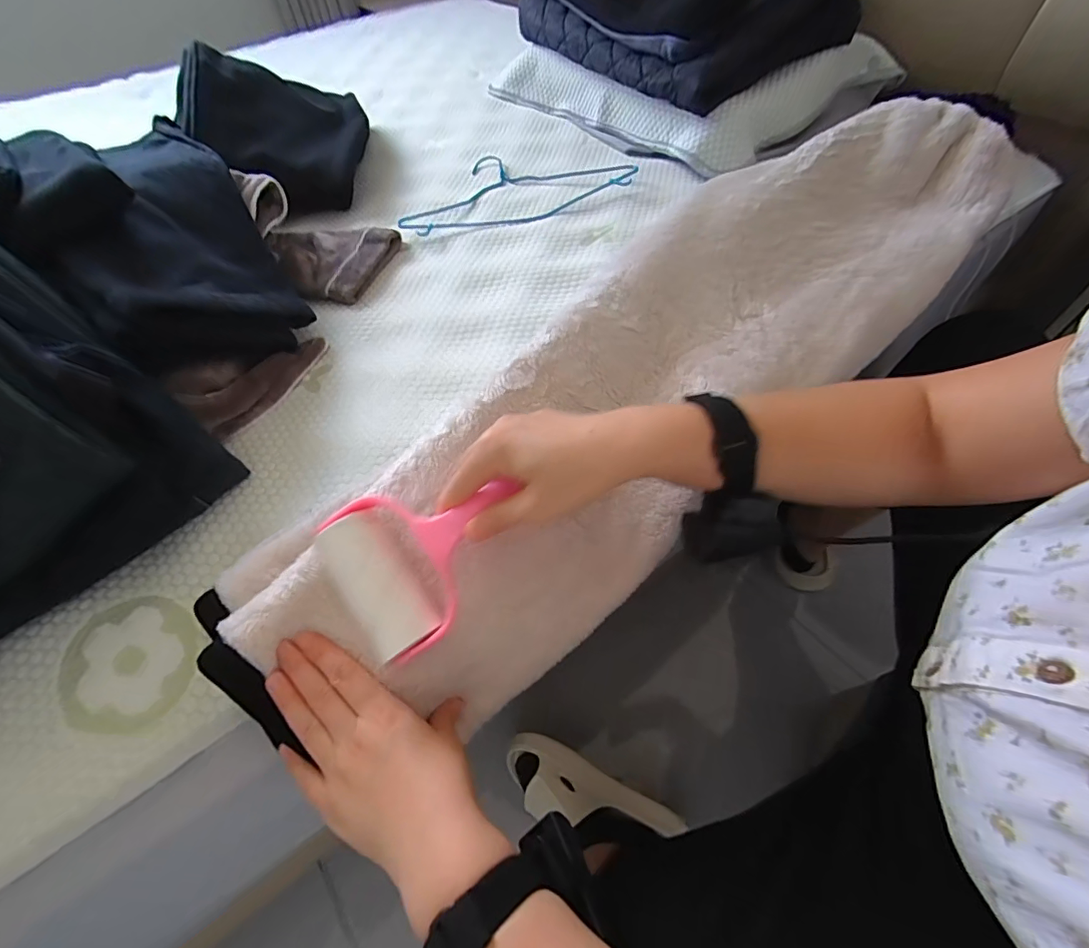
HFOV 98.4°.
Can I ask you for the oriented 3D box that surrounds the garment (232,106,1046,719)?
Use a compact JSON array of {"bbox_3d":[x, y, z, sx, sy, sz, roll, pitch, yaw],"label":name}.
[{"bbox_3d":[0.136,-0.117,0.440,0.855,0.058,0.239,-41,82,-16],"label":"garment"}]

